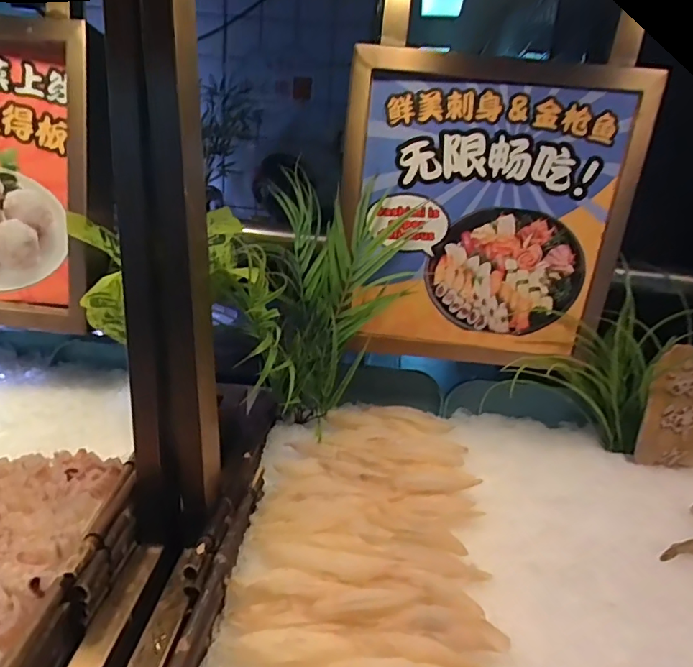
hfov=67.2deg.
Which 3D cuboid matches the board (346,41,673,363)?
[{"bbox_3d":[0.166,-0.141,0.644,0.339,0.350,0.071,4,17,-4],"label":"board"}]

